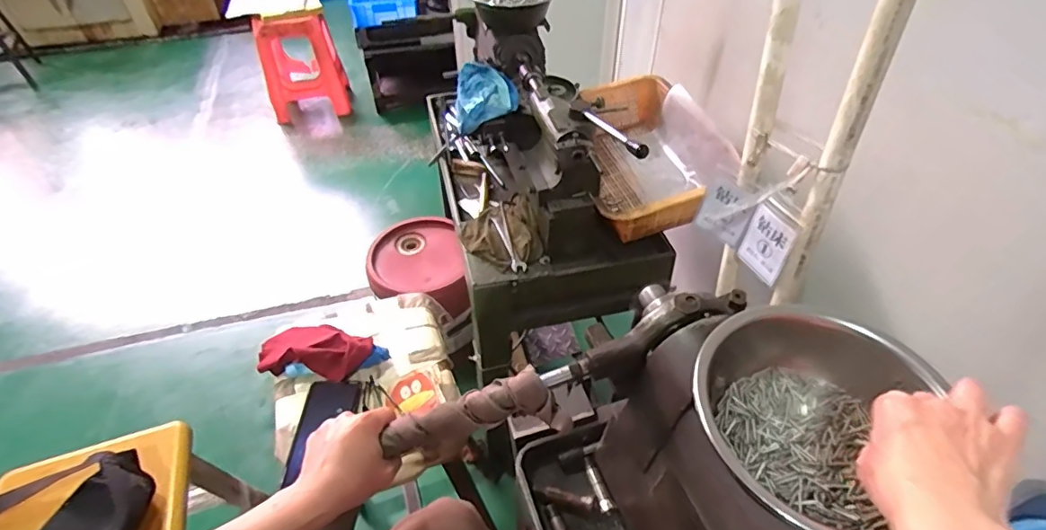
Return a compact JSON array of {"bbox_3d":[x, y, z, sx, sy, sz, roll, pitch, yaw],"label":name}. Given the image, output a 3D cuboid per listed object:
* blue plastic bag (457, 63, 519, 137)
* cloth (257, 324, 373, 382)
[{"bbox_3d":[-0.073,-0.340,1.069,0.125,0.150,0.031,-6,45,-5],"label":"blue plastic bag"},{"bbox_3d":[-0.316,0.125,0.794,0.182,0.035,0.086,5,45,6],"label":"cloth"}]

